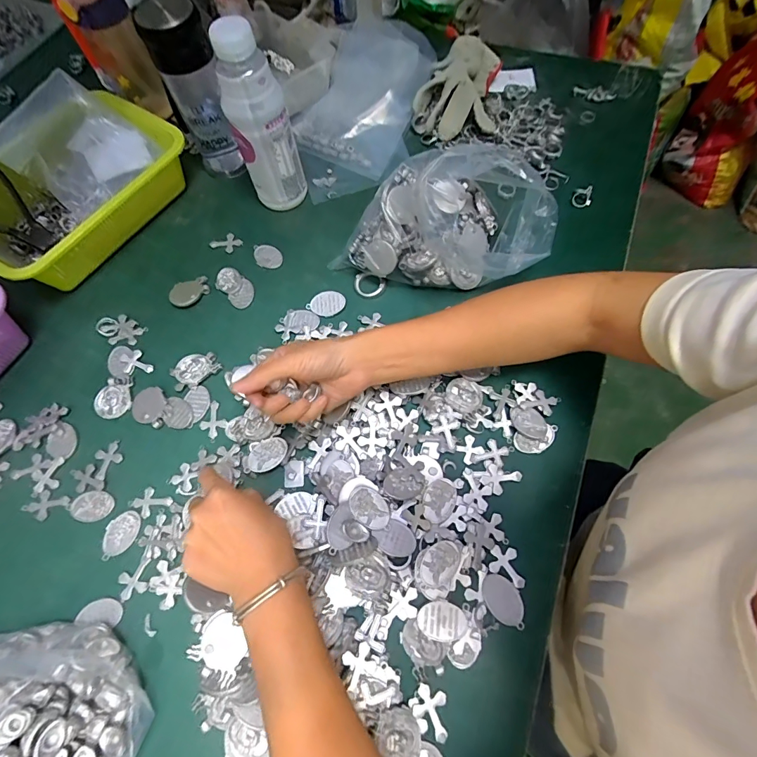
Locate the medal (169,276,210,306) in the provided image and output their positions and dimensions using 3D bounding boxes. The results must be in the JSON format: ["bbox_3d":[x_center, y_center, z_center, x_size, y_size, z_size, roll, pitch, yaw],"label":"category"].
[{"bbox_3d":[-0.232,-0.107,0.499,0.046,0.008,0.035,-18,68,-5],"label":"medal"}]

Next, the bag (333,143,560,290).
[{"bbox_3d":[0.073,-0.183,0.453,0.240,0.123,0.126,8,68,5],"label":"bag"}]

